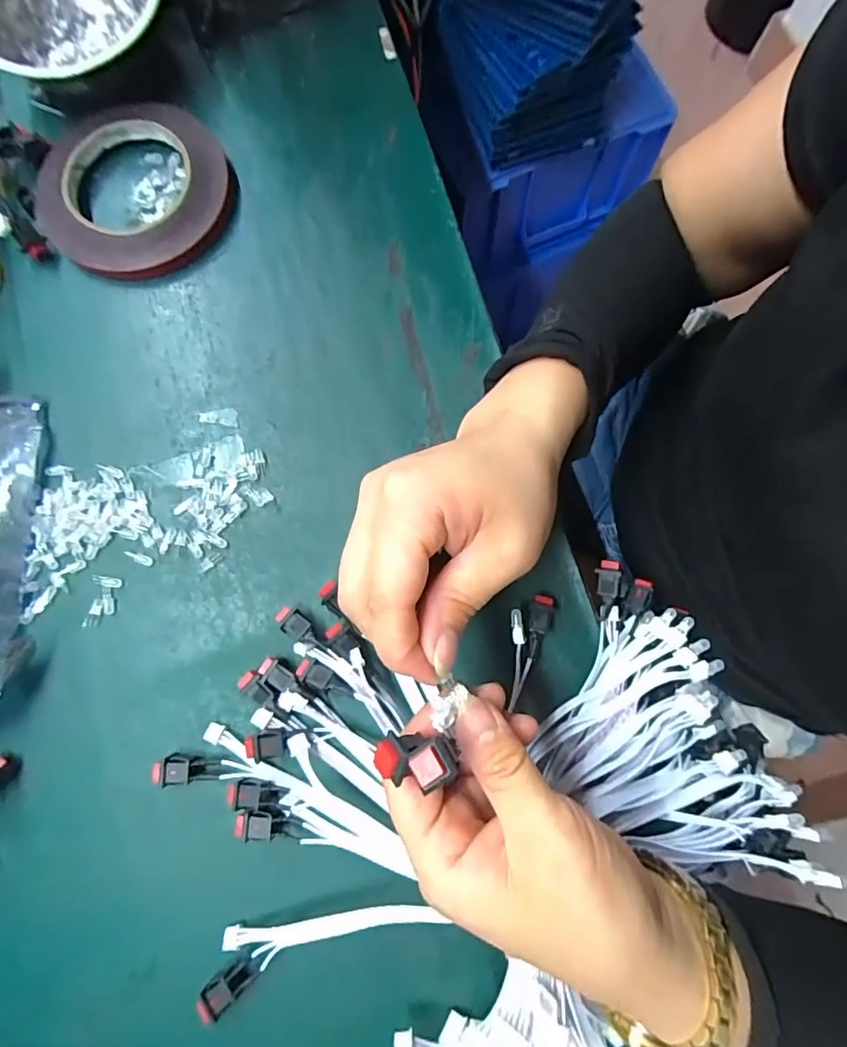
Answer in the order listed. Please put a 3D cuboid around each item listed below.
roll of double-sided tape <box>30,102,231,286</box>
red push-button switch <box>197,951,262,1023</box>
[{"bbox_3d":[-0.189,-0.217,0.318,0.126,0.015,0.122,0,80,1],"label":"roll of double-sided tape"},{"bbox_3d":[-0.092,0.217,0.234,0.030,0.012,0.013,-43,82,-6],"label":"red push-button switch"}]

